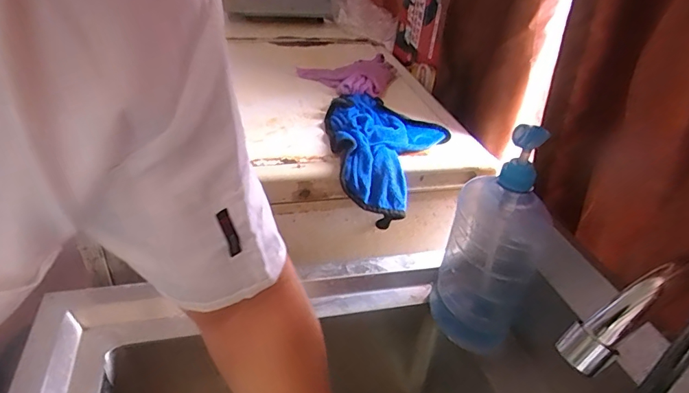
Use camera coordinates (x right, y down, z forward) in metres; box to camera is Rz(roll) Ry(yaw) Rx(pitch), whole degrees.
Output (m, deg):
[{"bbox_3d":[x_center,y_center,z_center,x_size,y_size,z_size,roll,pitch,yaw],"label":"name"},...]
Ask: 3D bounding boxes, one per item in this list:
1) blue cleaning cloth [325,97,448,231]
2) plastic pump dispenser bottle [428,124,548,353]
[{"bbox_3d":[0.038,-0.072,0.707,0.192,0.089,0.230,21,37,22],"label":"blue cleaning cloth"},{"bbox_3d":[0.165,0.054,0.510,0.101,0.257,0.085,17,36,16],"label":"plastic pump dispenser bottle"}]

